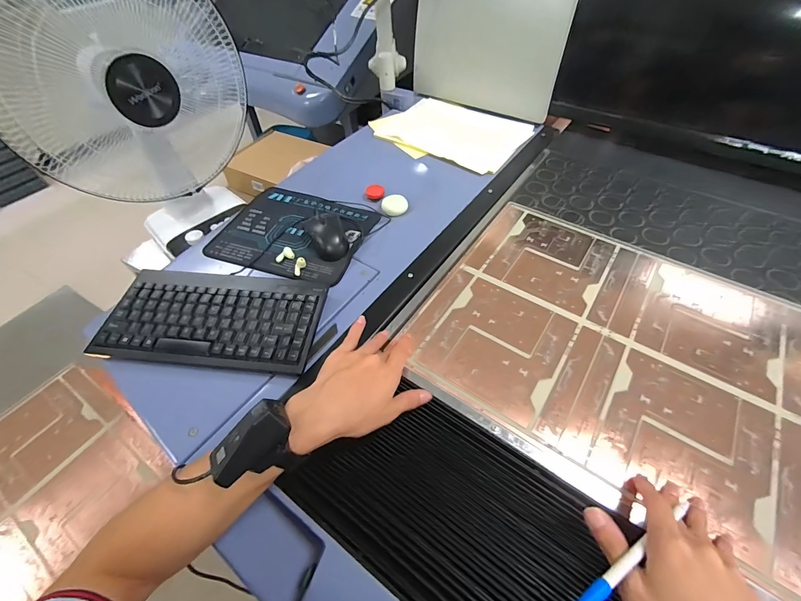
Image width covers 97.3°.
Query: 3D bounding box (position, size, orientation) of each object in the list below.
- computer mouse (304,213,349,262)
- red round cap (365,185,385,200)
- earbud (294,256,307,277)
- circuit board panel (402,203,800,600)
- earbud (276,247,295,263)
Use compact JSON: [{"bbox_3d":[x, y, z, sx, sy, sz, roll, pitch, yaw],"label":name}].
[{"bbox_3d":[-0.121,-0.110,0.594,0.055,0.033,0.098,-22,54,-15],"label":"computer mouse"},{"bbox_3d":[-0.053,-0.227,0.739,0.039,0.012,0.037,-1,51,1],"label":"red round cap"},{"bbox_3d":[-0.163,-0.055,0.558,0.020,0.018,0.027,18,60,12],"label":"earbud"},{"bbox_3d":[0.274,0.047,0.478,0.449,0.007,0.394,28,58,23],"label":"circuit board panel"},{"bbox_3d":[-0.192,-0.076,0.585,0.031,0.013,0.022,-13,52,-9],"label":"earbud"}]

